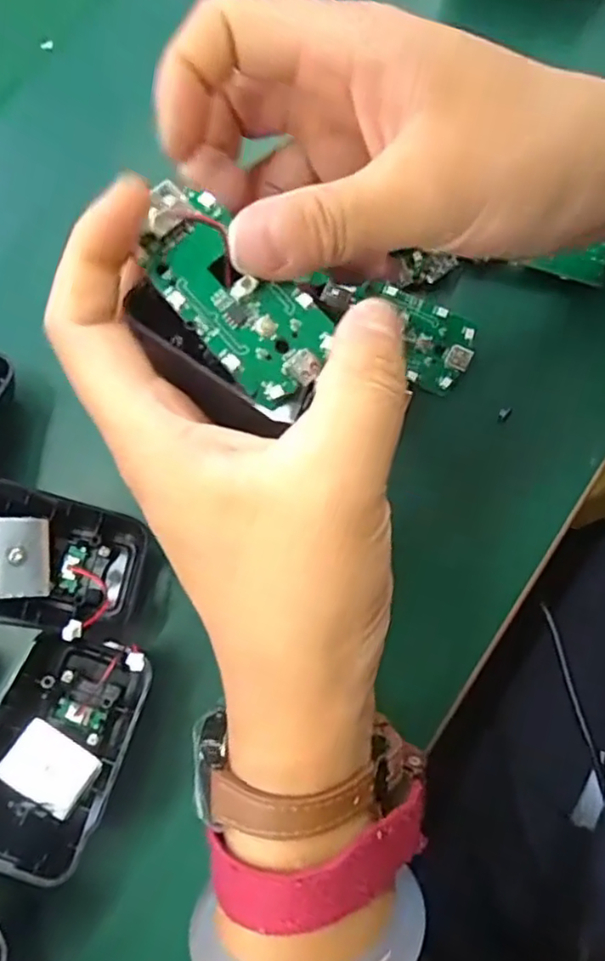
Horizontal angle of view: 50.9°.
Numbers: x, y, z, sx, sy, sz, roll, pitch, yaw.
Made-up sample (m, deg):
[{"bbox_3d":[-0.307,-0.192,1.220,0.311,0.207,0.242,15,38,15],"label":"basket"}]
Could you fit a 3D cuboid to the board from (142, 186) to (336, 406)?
[{"bbox_3d":[-0.019,-0.051,0.173,0.031,0.006,0.061,-42,95,-8],"label":"board"}]

